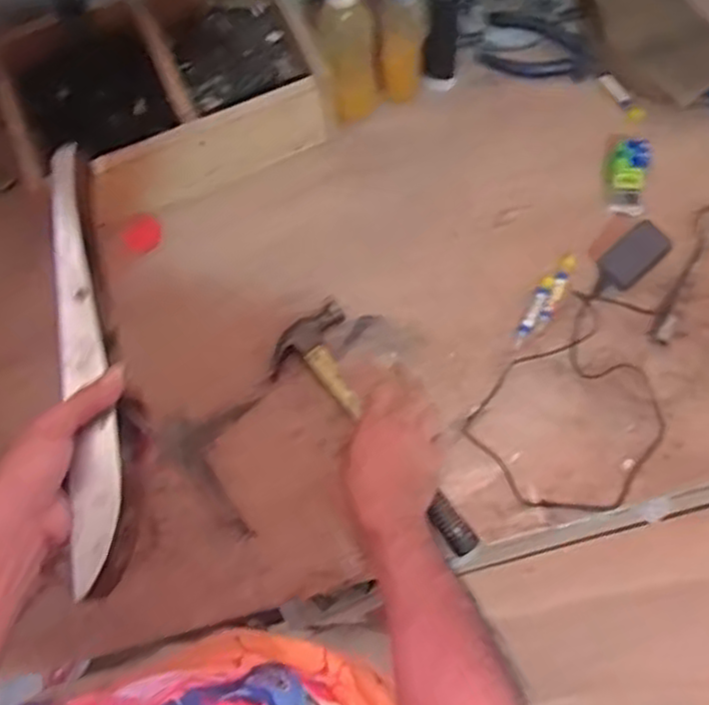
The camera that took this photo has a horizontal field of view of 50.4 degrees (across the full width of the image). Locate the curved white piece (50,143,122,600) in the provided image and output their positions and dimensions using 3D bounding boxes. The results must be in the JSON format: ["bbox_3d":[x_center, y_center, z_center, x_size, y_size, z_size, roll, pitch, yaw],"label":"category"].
[{"bbox_3d":[-0.213,0.002,0.592,0.041,0.033,0.347,-10,75,-2],"label":"curved white piece"}]

